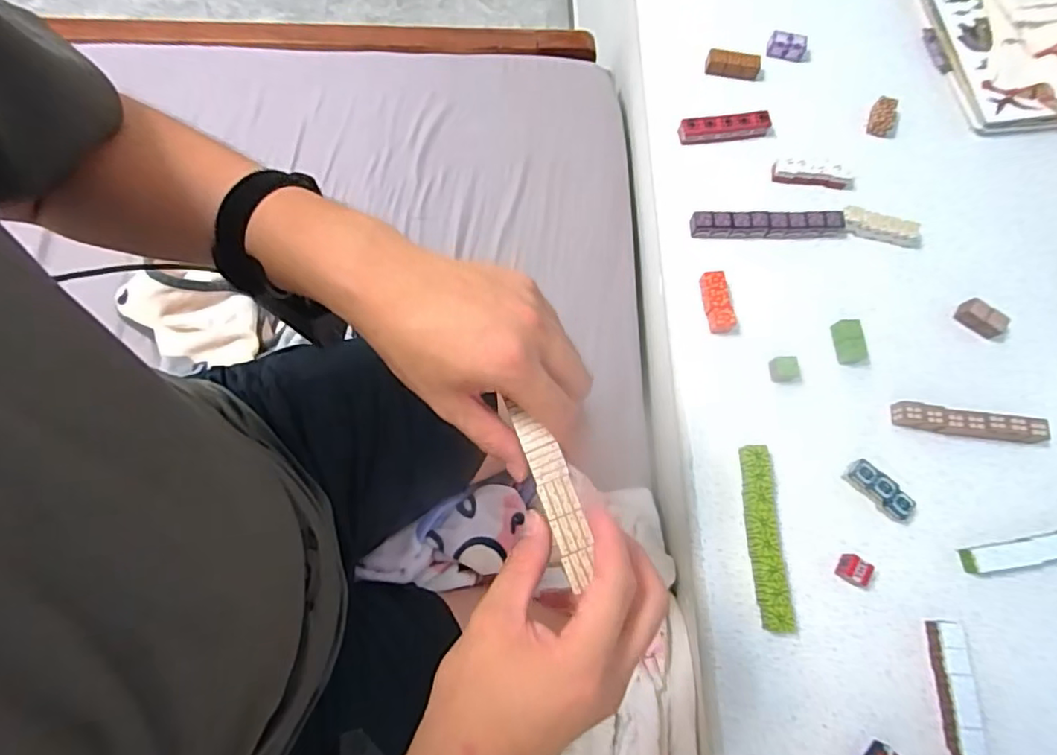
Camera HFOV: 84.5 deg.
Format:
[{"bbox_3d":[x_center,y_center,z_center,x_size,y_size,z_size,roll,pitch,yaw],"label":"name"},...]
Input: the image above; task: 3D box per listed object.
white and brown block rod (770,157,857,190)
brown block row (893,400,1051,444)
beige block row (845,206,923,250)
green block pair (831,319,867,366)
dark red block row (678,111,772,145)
[{"bbox_3d":[0.321,-0.227,0.646,0.096,0.025,0.026,2,73,-2],"label":"white and brown block rod"},{"bbox_3d":[0.429,0.045,0.567,0.142,0.025,0.023,8,73,0],"label":"brown block row"},{"bbox_3d":[0.383,-0.161,0.629,0.092,0.027,0.021,10,73,1],"label":"beige block row"},{"bbox_3d":[0.324,-0.036,0.588,0.023,0.021,0.042,-7,73,-5],"label":"green block pair"},{"bbox_3d":[0.223,-0.282,0.659,0.103,0.022,0.026,-8,73,-5],"label":"dark red block row"}]

